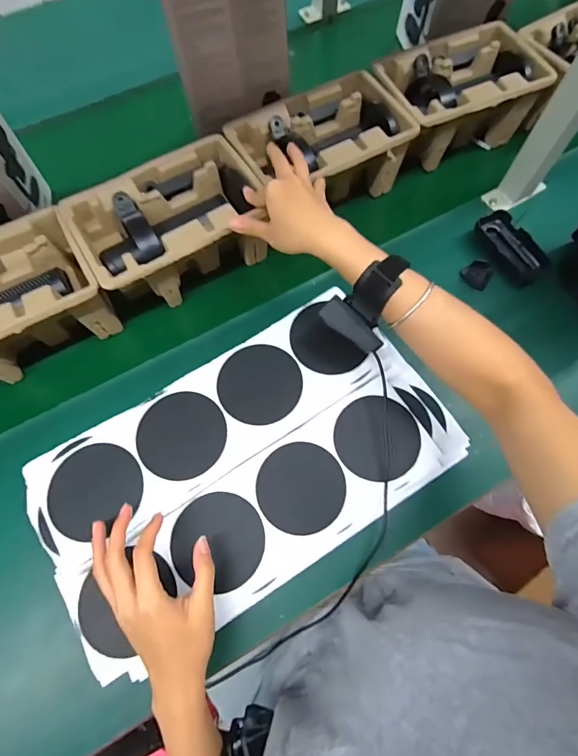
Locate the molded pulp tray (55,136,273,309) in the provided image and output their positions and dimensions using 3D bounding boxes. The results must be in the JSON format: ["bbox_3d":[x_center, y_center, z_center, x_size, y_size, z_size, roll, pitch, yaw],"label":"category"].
[{"bbox_3d":[-0.148,-0.192,0.517,0.225,0.099,0.147,-31,72,-14],"label":"molded pulp tray"}]

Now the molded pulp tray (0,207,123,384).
[{"bbox_3d":[-0.340,-0.085,0.481,0.224,0.098,0.145,-29,72,-14],"label":"molded pulp tray"}]

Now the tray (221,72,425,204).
[{"bbox_3d":[0.042,-0.315,0.557,0.218,0.095,0.148,-28,72,-13],"label":"tray"}]

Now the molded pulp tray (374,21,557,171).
[{"bbox_3d":[0.242,-0.419,0.599,0.224,0.103,0.152,-20,70,-10],"label":"molded pulp tray"}]

